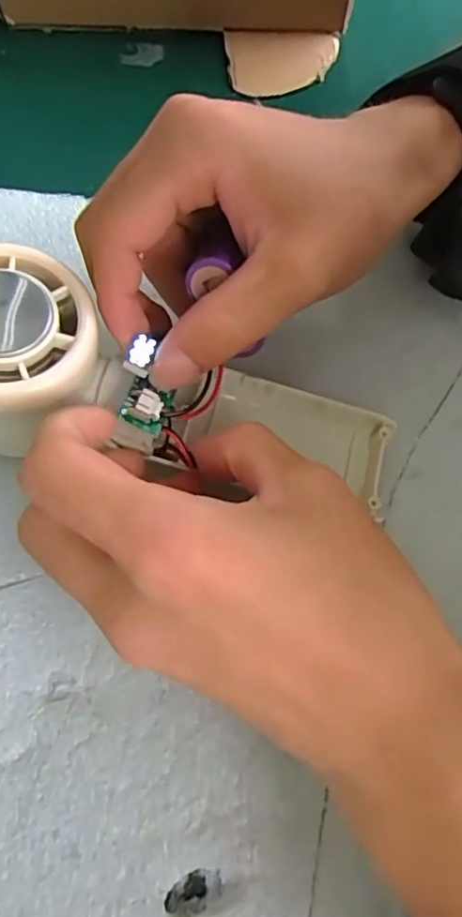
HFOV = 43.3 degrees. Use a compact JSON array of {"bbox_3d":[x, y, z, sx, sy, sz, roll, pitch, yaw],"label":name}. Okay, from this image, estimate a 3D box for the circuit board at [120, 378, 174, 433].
[{"bbox_3d":[-0.027,-0.017,0.189,0.015,0.009,0.015,16,66,4],"label":"circuit board"}]

